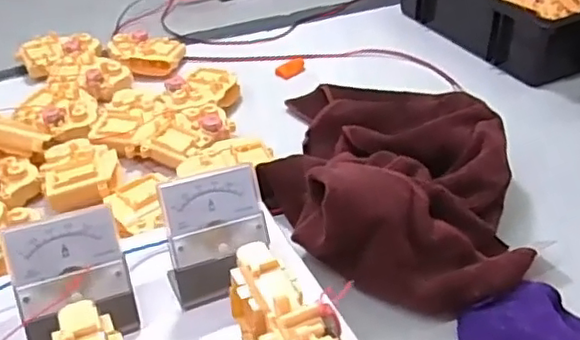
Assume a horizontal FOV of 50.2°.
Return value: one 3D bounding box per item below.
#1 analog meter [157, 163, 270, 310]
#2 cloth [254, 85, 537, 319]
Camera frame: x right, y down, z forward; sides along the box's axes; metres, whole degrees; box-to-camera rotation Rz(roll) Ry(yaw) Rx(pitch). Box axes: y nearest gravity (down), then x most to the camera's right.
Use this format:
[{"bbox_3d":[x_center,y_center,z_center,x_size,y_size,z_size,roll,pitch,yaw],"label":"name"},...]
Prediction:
[{"bbox_3d":[-0.047,0.042,0.401,0.065,0.073,0.042,-14,39,-18],"label":"analog meter"},{"bbox_3d":[0.089,-0.020,0.585,0.213,0.088,0.330,-1,37,-1],"label":"cloth"}]

